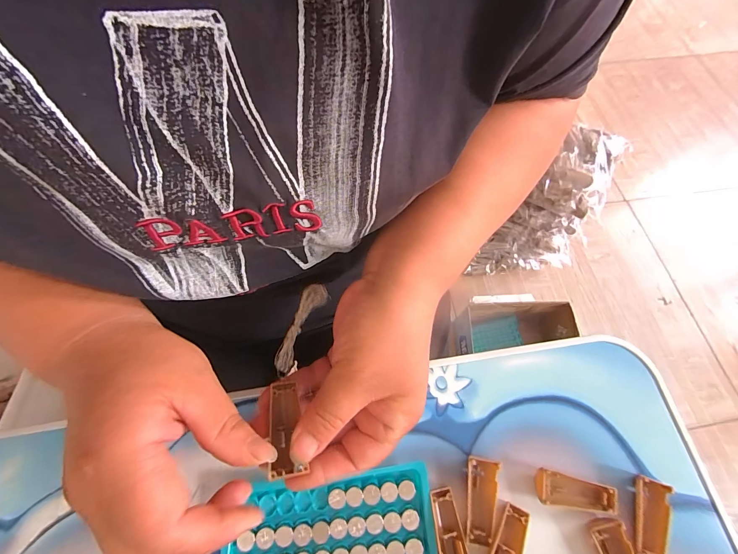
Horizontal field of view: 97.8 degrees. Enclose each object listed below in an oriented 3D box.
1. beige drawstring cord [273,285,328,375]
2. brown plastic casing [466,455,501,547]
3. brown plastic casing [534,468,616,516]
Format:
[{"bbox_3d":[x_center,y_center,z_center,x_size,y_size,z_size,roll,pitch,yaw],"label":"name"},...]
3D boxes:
[{"bbox_3d":[-0.051,0.038,0.237,0.018,0.007,0.070,24,88,9],"label":"beige drawstring cord"},{"bbox_3d":[0.074,0.147,0.213,0.019,0.006,0.048,10,67,3],"label":"brown plastic casing"},{"bbox_3d":[0.138,0.146,0.216,0.051,0.008,0.020,14,67,5],"label":"brown plastic casing"}]

